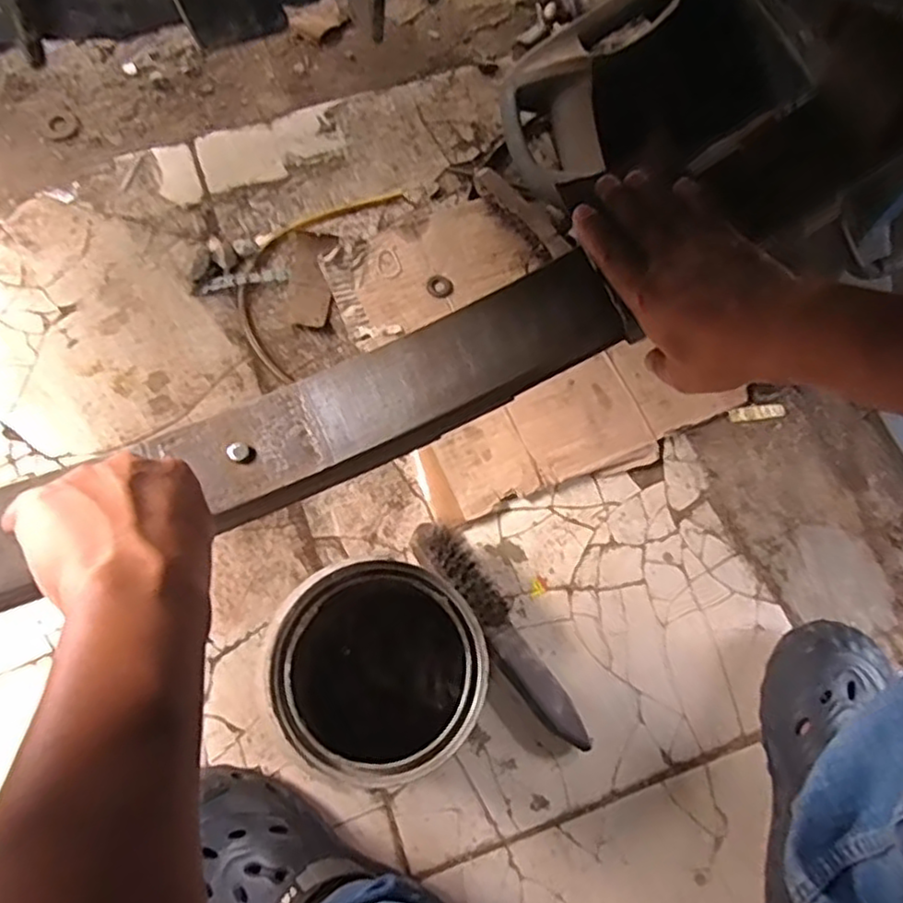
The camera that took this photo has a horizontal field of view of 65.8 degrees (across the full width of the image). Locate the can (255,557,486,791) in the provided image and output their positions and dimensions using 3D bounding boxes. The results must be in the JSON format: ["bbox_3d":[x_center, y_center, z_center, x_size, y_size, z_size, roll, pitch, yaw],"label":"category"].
[{"bbox_3d":[-0.055,0.173,0.558,0.148,0.149,0.144,1,71,-2],"label":"can"}]

